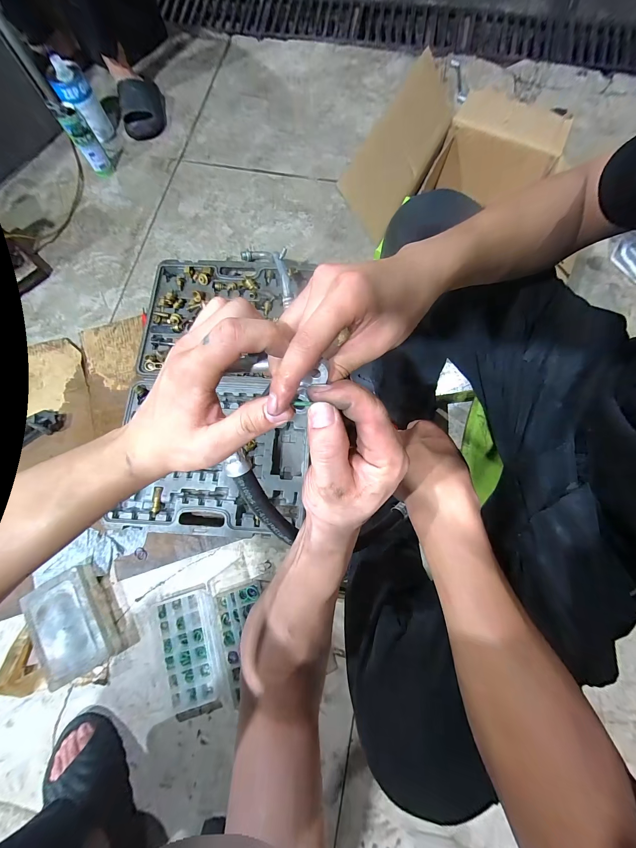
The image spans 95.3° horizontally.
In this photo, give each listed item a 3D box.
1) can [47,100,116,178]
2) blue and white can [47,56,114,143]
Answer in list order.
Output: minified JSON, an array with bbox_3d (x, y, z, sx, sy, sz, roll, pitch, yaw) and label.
[{"bbox_3d":[-0.708,-0.861,0.877,0.062,0.149,0.063,-39,78,-9],"label":"can"},{"bbox_3d":[-0.742,-1.010,0.911,0.095,0.169,0.099,0,76,1],"label":"blue and white can"}]

